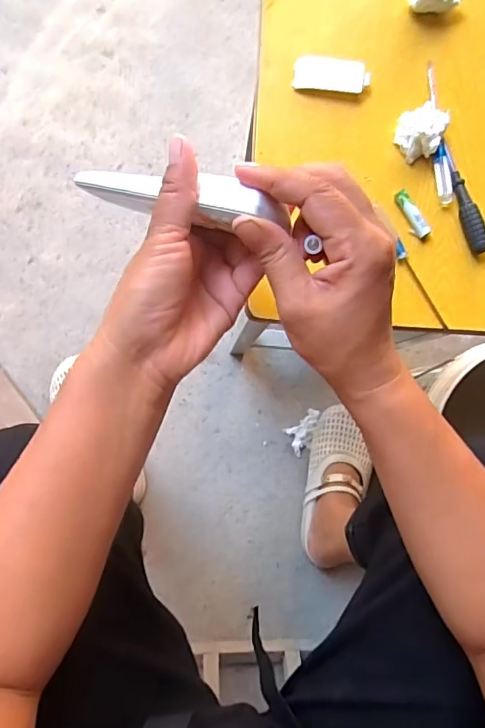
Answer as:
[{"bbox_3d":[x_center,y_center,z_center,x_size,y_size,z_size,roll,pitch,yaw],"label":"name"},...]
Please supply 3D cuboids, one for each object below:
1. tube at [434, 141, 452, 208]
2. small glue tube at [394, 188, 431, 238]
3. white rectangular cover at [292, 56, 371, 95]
[{"bbox_3d":[0.169,-0.159,0.417,0.012,0.009,0.049,-4,86,-5],"label":"tube"},{"bbox_3d":[0.142,-0.125,0.412,0.013,0.008,0.043,-30,89,-7],"label":"small glue tube"},{"bbox_3d":[0.075,-0.241,0.414,0.063,0.010,0.024,4,85,-5],"label":"white rectangular cover"}]

